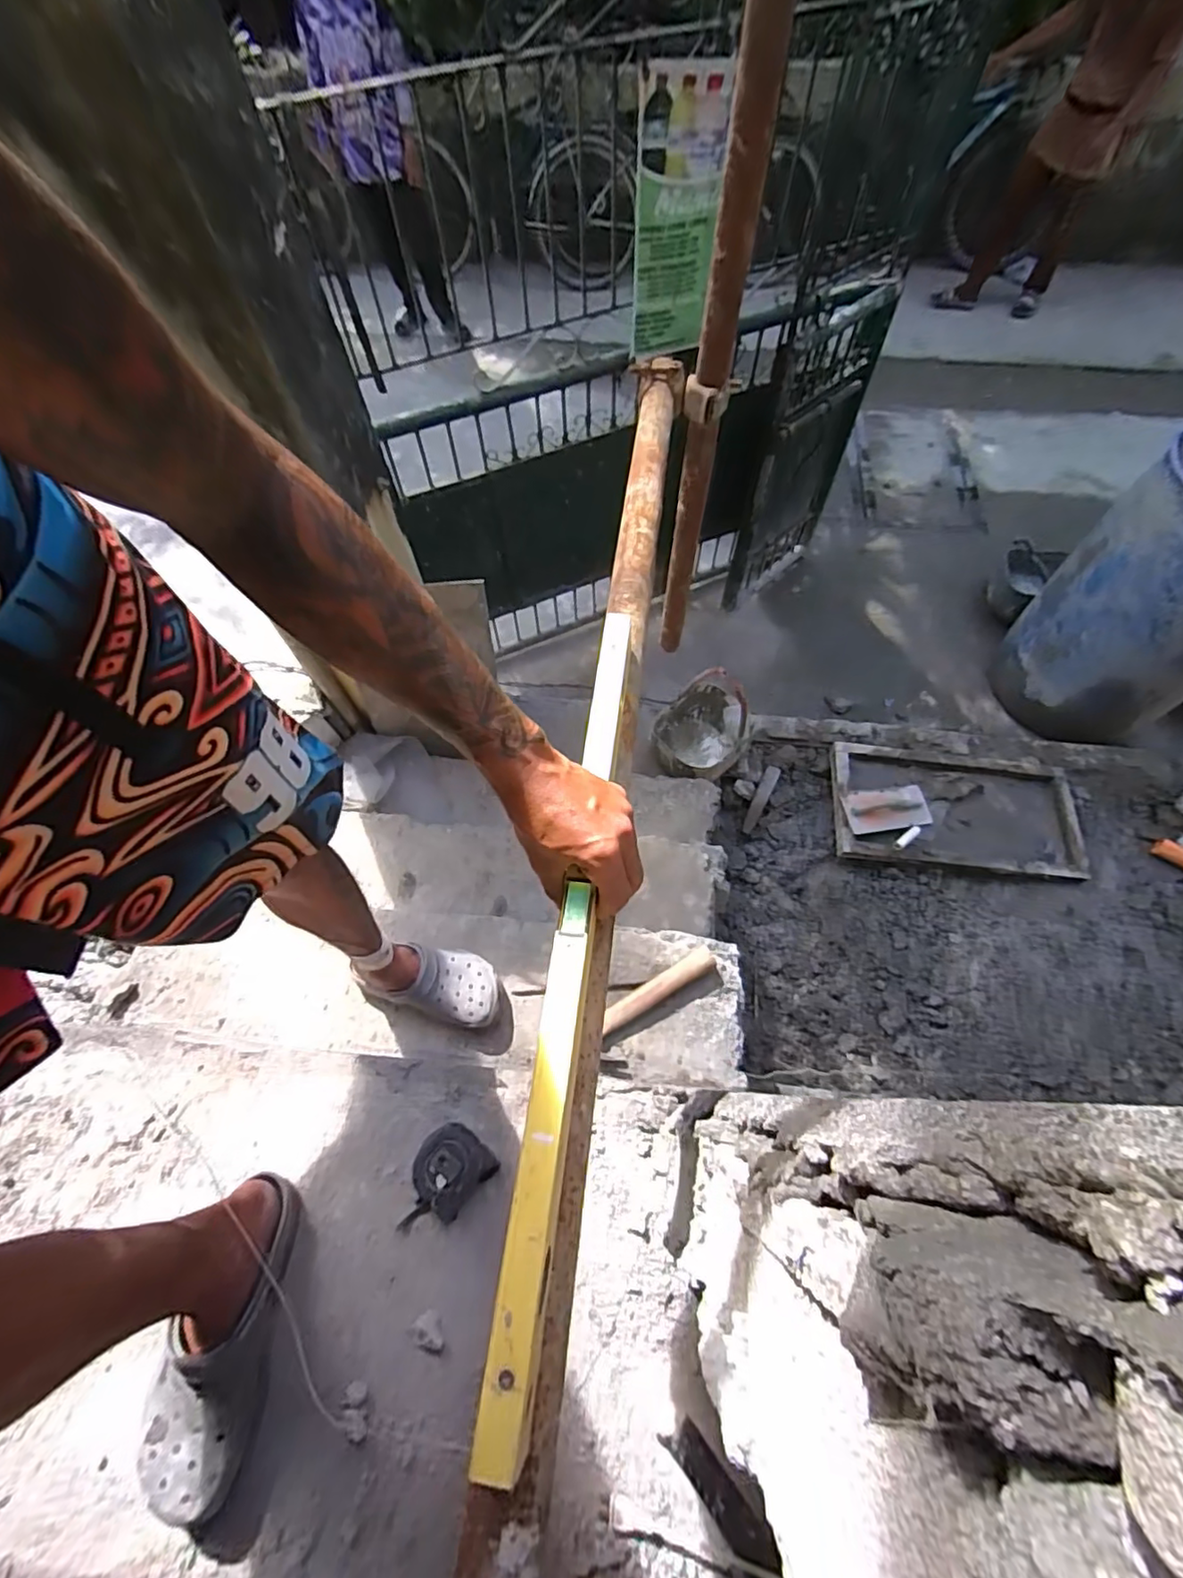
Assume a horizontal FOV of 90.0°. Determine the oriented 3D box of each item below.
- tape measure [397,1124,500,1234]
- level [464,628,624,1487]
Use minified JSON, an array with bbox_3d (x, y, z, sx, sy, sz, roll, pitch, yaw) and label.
[{"bbox_3d":[-0.186,0.478,0.718,0.082,0.042,0.126,38,70,19],"label":"tape measure"},{"bbox_3d":[-0.014,0.095,0.439,0.025,0.045,0.578,6,59,5],"label":"level"}]

